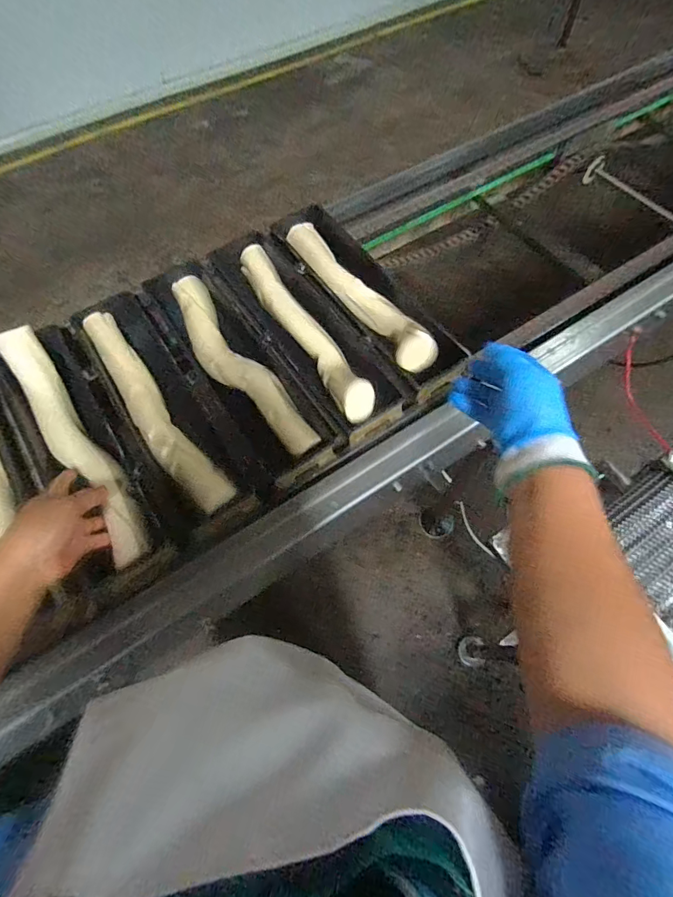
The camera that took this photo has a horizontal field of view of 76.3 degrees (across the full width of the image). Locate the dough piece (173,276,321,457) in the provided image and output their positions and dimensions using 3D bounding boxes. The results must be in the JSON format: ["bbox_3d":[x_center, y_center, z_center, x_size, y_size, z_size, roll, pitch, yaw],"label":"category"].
[{"bbox_3d":[-0.147,-0.122,0.606,0.071,0.029,0.349,-33,70,-12],"label":"dough piece"}]

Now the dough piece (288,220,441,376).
[{"bbox_3d":[0.030,-0.244,0.629,0.066,0.068,0.353,-29,69,-10],"label":"dough piece"}]

